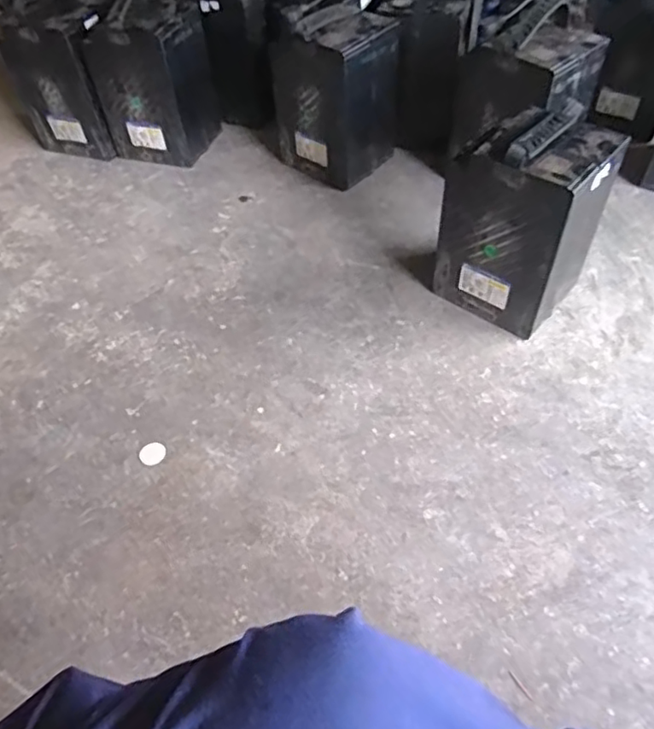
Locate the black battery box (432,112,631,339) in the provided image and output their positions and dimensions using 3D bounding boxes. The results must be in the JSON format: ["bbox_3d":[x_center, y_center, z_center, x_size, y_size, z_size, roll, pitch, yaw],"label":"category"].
[{"bbox_3d":[0.281,-0.209,0.860,0.183,0.268,0.171,33,60,26],"label":"black battery box"}]

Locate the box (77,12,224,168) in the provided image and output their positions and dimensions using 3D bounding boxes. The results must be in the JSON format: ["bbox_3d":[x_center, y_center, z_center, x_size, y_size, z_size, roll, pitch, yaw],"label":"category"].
[{"bbox_3d":[-0.349,-0.566,1.203,0.204,0.244,0.166,4,51,8],"label":"box"}]

